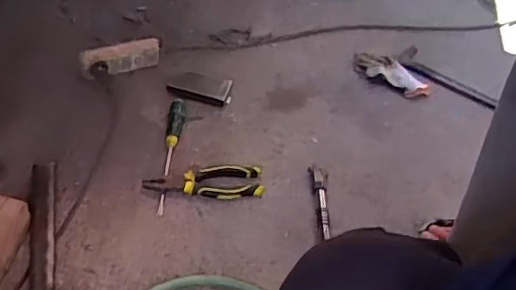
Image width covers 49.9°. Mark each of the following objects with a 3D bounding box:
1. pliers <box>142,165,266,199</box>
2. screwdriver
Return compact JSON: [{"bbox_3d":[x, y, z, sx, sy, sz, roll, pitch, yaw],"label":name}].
[{"bbox_3d":[-0.090,0.060,0.933,0.193,0.015,0.065,-3,49,-12],"label":"pliers"},{"bbox_3d":[-0.153,0.010,0.973,0.027,0.028,0.247,6,59,-1],"label":"screwdriver"}]

